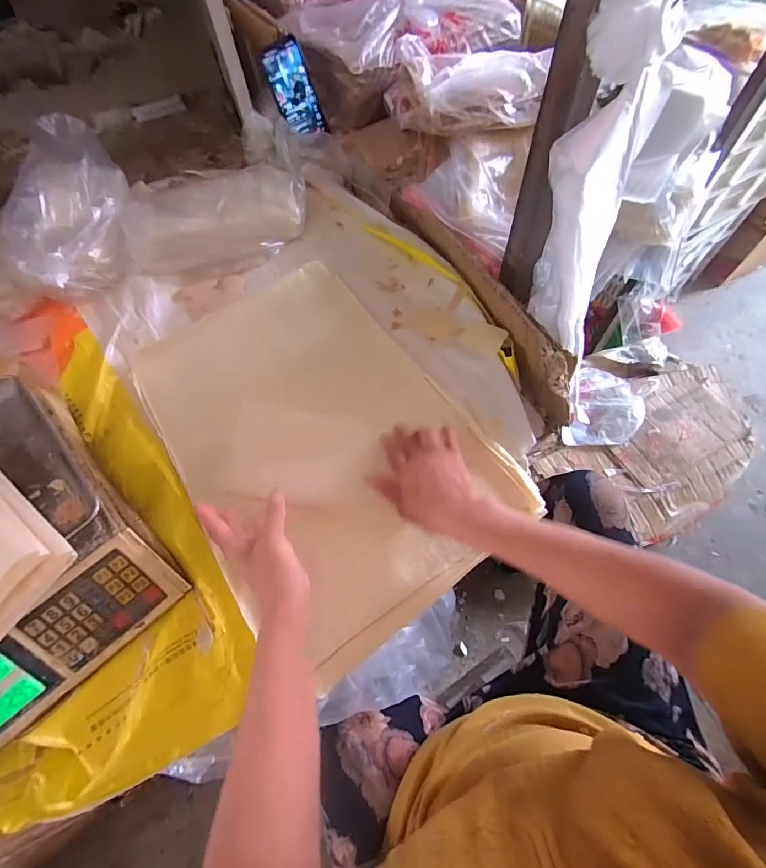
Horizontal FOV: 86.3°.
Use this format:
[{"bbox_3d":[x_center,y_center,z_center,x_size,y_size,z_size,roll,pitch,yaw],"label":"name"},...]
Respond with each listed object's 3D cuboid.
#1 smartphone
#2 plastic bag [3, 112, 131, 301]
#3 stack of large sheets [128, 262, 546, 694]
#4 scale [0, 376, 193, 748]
[{"bbox_3d":[-0.160,-0.624,0.745,0.074,0.141,0.015,-28,46,0],"label":"smartphone"},{"bbox_3d":[-0.507,-0.367,0.662,0.159,0.095,0.319,-11,77,-2],"label":"plastic bag"},{"bbox_3d":[-0.092,-0.012,0.529,0.324,0.031,0.508,-34,67,-13],"label":"stack of large sheets"},{"bbox_3d":[-0.443,0.151,0.420,0.344,0.095,0.314,-39,68,-15],"label":"scale"}]

